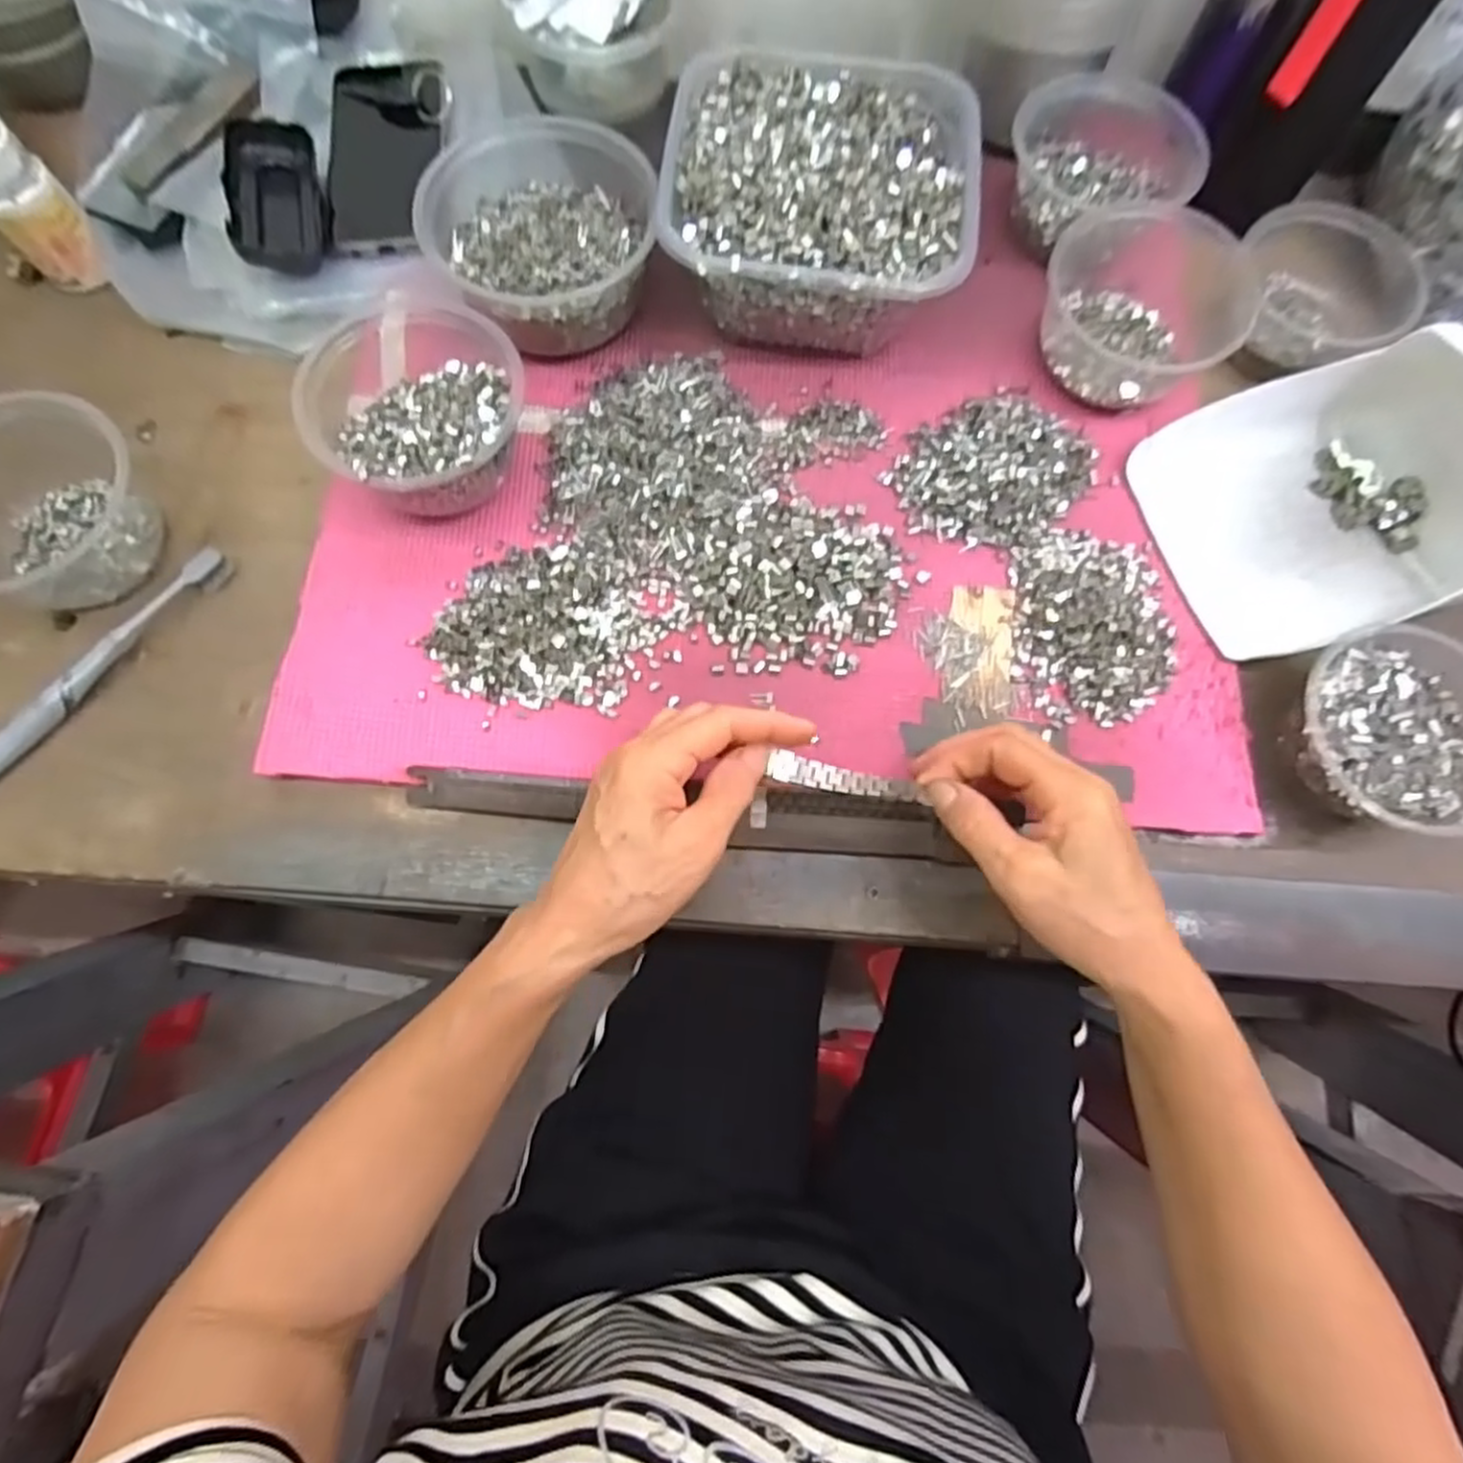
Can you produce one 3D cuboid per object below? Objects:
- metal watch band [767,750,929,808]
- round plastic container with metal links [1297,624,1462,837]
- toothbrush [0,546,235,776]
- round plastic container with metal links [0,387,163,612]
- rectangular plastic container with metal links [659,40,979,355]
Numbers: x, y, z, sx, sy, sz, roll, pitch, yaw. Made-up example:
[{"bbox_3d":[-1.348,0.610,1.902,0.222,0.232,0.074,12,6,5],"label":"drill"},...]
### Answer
[{"bbox_3d":[0.052,0.022,0.351,0.067,0.005,0.013,11,75,2],"label":"metal watch band"},{"bbox_3d":[0.340,0.001,0.395,0.096,0.051,0.103,0,75,-2],"label":"round plastic container with metal links"},{"bbox_3d":[-0.349,-0.034,0.412,0.021,0.015,0.179,38,78,8],"label":"toothbrush"},{"bbox_3d":[-0.376,-0.121,0.409,0.097,0.062,0.117,35,77,7],"label":"round plastic container with metal links"},{"bbox_3d":[0.051,-0.320,0.460,0.176,0.071,0.170,7,75,0],"label":"rectangular plastic container with metal links"}]

